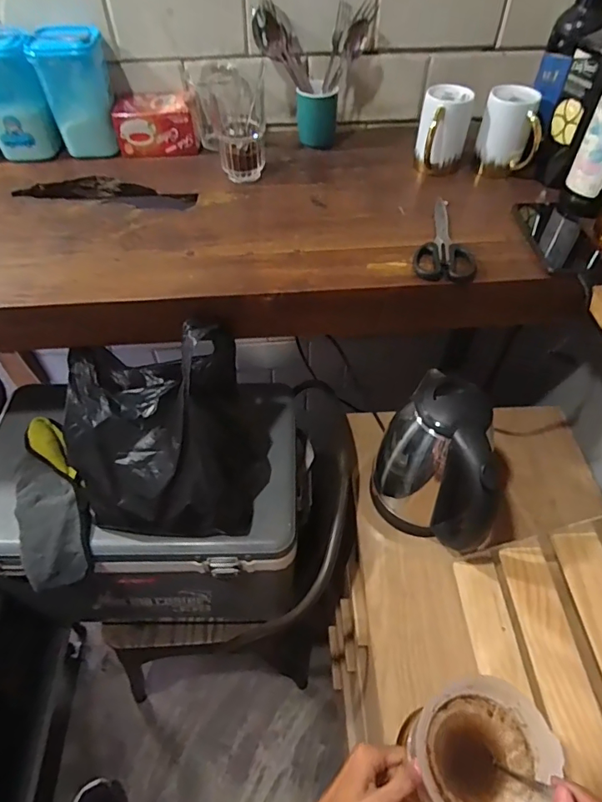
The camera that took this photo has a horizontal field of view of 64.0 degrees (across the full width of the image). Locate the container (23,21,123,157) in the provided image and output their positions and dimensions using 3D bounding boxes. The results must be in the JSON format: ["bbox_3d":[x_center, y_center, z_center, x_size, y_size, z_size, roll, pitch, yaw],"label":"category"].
[{"bbox_3d":[-0.333,-0.464,0.730,0.088,0.158,0.070,-5,52,-4],"label":"container"}]

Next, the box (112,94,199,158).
[{"bbox_3d":[-0.235,-0.448,0.776,0.123,0.068,0.084,-10,56,-8],"label":"box"}]

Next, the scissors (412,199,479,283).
[{"bbox_3d":[0.199,-0.212,0.628,0.074,0.014,0.172,17,53,13],"label":"scissors"}]

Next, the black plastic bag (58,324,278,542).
[{"bbox_3d":[-0.180,0.043,0.640,0.246,0.211,0.201,6,52,5],"label":"black plastic bag"}]

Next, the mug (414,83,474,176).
[{"bbox_3d":[0.208,-0.393,0.711,0.069,0.104,0.081,12,52,9],"label":"mug"}]

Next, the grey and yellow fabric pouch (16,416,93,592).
[{"bbox_3d":[-0.362,0.131,0.710,0.097,0.059,0.254,-16,53,-12],"label":"grey and yellow fabric pouch"}]

